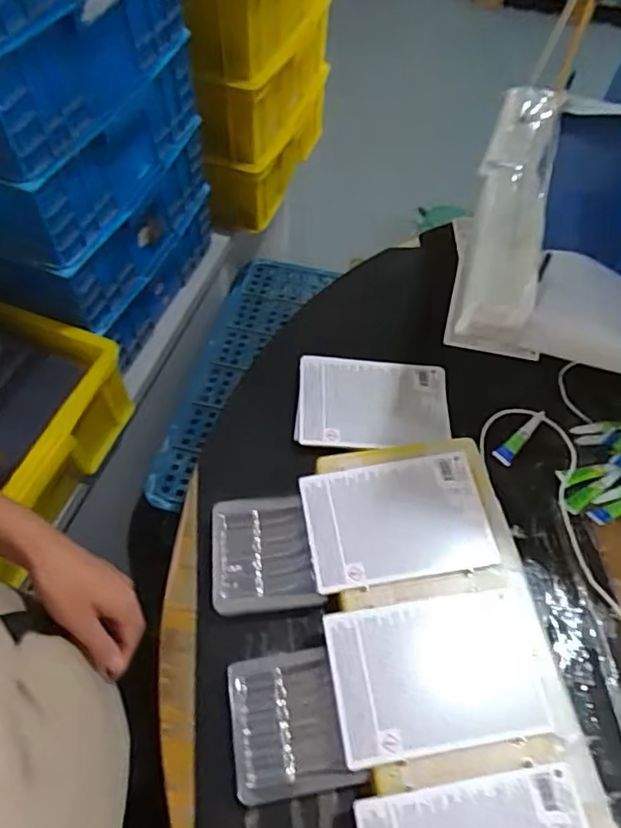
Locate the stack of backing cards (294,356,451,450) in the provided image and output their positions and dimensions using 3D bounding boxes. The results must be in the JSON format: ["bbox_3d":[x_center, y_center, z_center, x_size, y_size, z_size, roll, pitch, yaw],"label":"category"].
[{"bbox_3d":[0.071,-0.013,0.659,0.168,0.014,0.125,6,52,-2],"label":"stack of backing cards"}]

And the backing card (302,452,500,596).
[{"bbox_3d":[0.080,0.101,0.557,0.166,0.007,0.115,-9,59,-3],"label":"backing card"}]

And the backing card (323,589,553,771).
[{"bbox_3d":[0.104,0.215,0.485,0.169,0.006,0.116,-5,58,-6],"label":"backing card"}]

